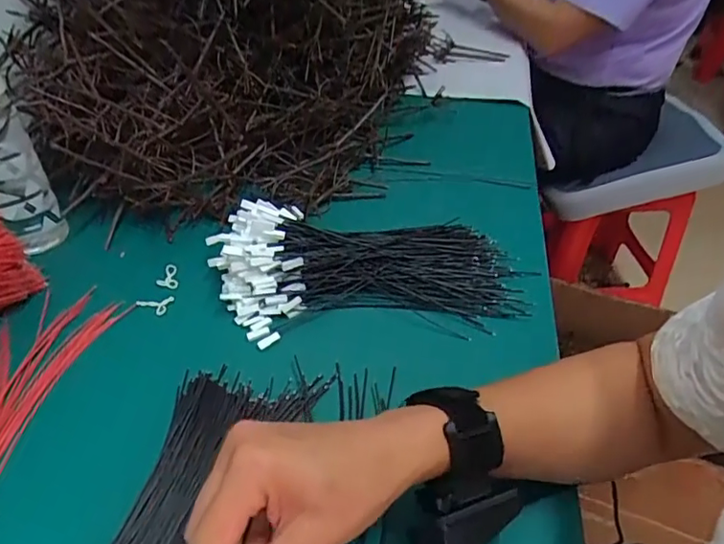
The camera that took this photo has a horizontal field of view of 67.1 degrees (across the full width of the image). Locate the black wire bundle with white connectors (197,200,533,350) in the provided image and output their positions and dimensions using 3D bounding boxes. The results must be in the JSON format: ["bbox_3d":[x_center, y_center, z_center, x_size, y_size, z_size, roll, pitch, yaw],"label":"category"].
[{"bbox_3d":[0.005,-0.016,0.492,0.276,0.069,0.134,-4,42,-6],"label":"black wire bundle with white connectors"}]

